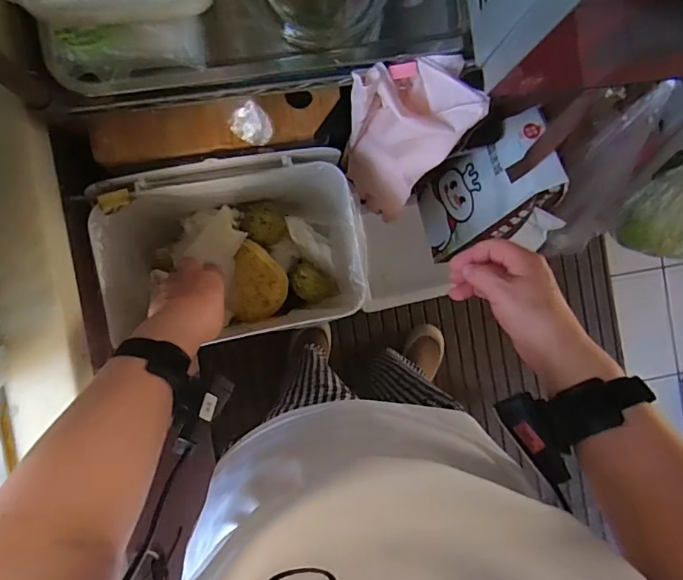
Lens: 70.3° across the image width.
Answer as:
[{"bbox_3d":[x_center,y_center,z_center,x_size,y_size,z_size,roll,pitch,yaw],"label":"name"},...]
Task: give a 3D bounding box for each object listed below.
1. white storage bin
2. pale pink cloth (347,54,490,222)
[{"bbox_3d":[-0.129,-0.045,0.597,0.276,0.178,0.186,-11,93,-9],"label":"white storage bin"},{"bbox_3d":[0.054,-0.151,0.536,0.116,0.234,0.054,7,69,-9],"label":"pale pink cloth"}]

